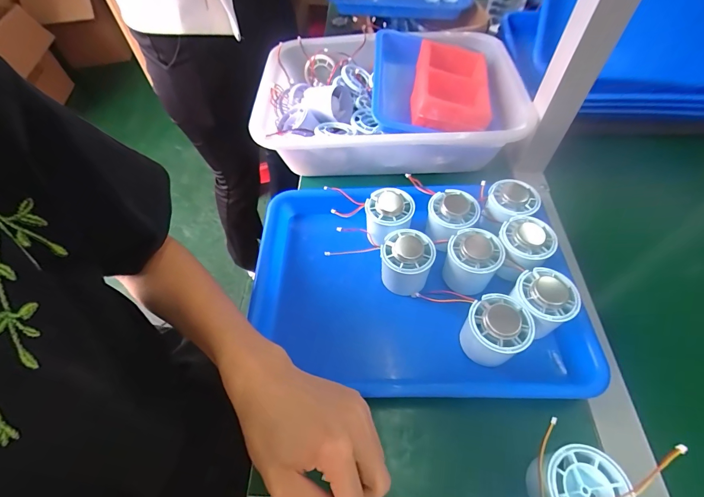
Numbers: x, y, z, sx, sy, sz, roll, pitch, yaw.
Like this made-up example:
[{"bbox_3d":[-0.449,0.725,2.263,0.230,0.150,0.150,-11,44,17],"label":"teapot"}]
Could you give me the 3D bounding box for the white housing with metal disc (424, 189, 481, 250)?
[{"bbox_3d":[0.114,-0.039,0.398,0.060,0.035,0.052,-29,59,-16],"label":"white housing with metal disc"}]

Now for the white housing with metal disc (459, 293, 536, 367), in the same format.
[{"bbox_3d":[0.135,0.078,0.329,0.051,0.058,0.052,-1,55,2],"label":"white housing with metal disc"}]

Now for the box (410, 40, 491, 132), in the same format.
[{"bbox_3d":[0.137,-0.224,0.483,0.104,0.047,0.158,8,56,8],"label":"box"}]

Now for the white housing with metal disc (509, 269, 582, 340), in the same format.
[{"bbox_3d":[0.183,0.053,0.338,0.056,0.045,0.055,-32,60,-18],"label":"white housing with metal disc"}]

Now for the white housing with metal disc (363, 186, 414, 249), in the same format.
[{"bbox_3d":[0.043,-0.038,0.406,0.054,0.034,0.058,3,56,5],"label":"white housing with metal disc"}]

